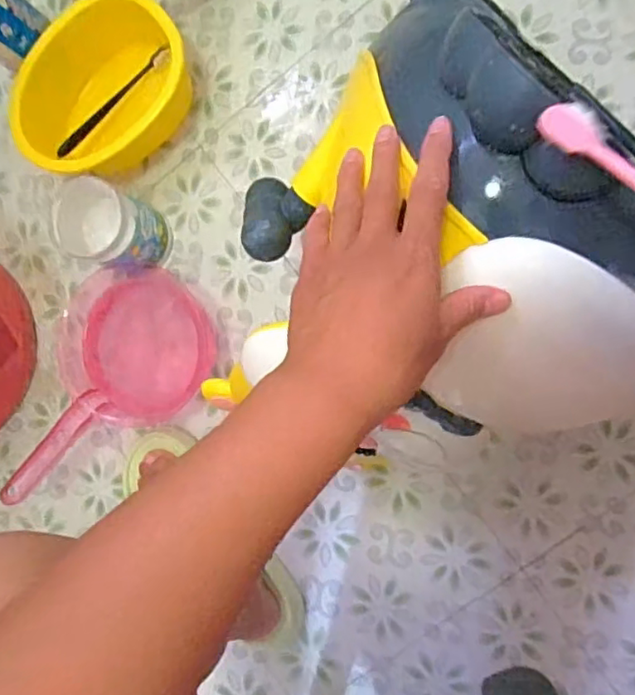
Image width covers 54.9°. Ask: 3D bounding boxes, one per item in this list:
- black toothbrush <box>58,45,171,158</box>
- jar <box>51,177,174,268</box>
[{"bbox_3d":[-0.231,-0.282,0.700,0.009,0.014,0.178,40,81,8],"label":"black toothbrush"},{"bbox_3d":[-0.217,-0.128,0.666,0.080,0.117,0.078,0,89,10],"label":"jar"}]

